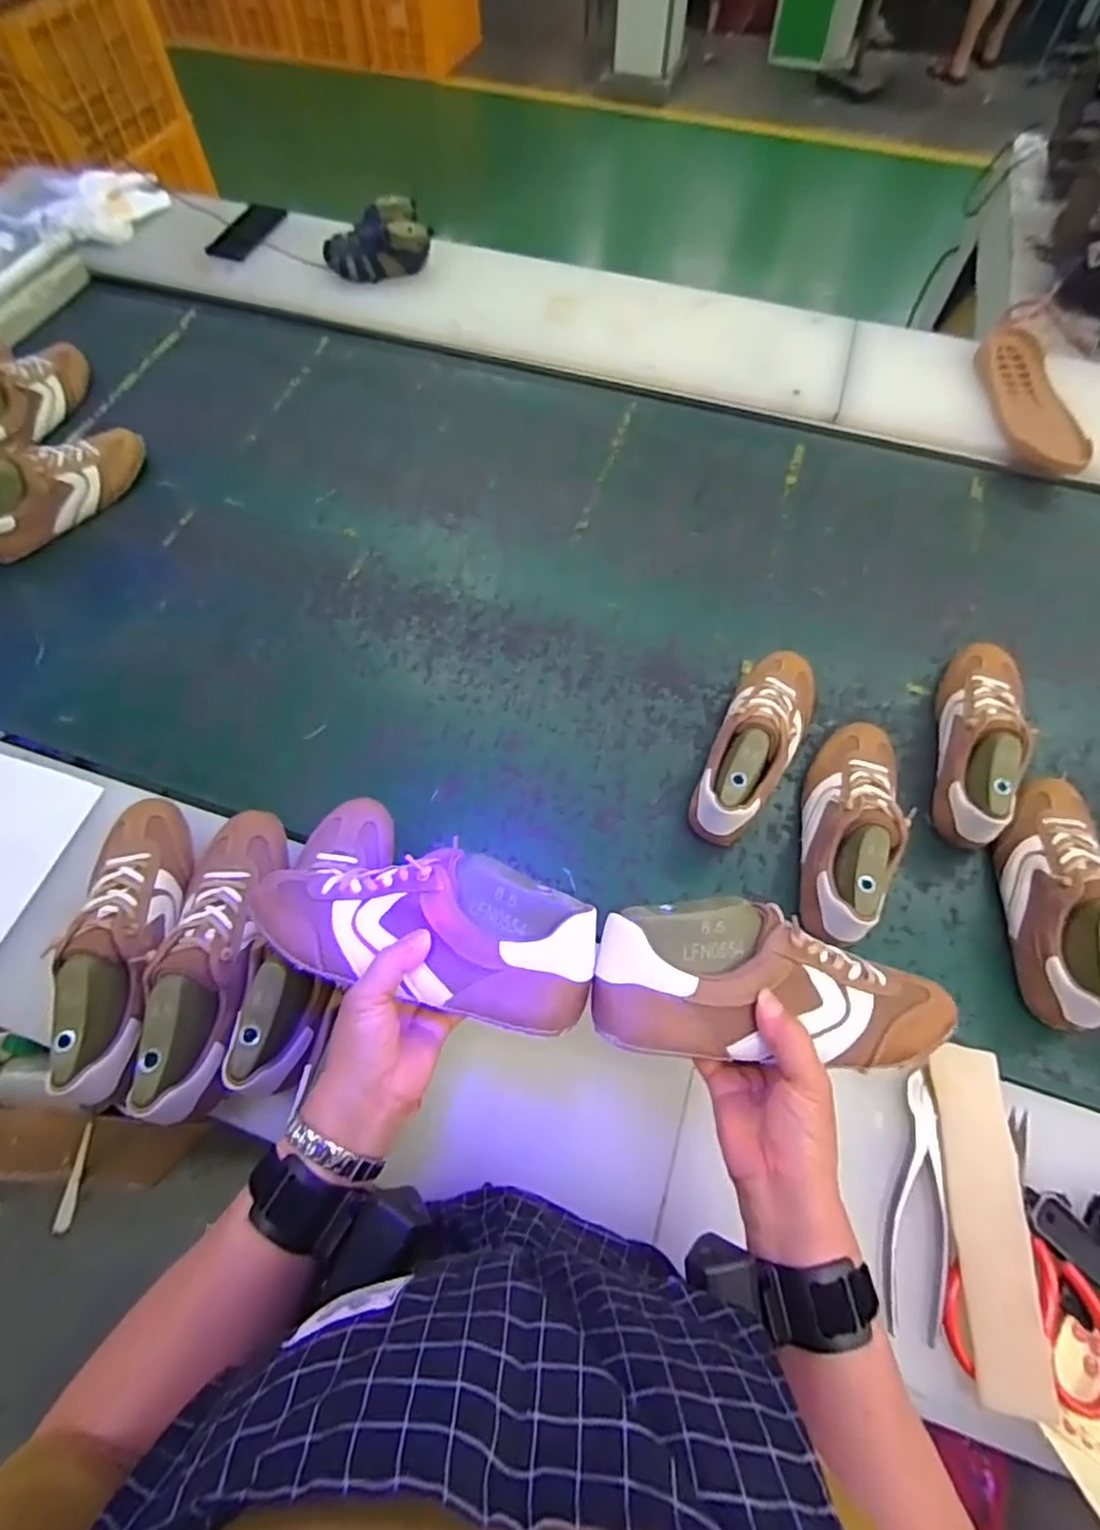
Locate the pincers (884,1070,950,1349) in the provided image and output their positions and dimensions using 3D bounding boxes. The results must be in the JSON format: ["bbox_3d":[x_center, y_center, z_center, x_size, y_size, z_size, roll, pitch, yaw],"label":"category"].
[{"bbox_3d":[0.294,0.343,0.498,0.045,0.010,0.177,19,66,8],"label":"pincers"}]

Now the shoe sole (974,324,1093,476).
[{"bbox_3d":[0.710,-0.549,0.945,0.090,0.028,0.296,-10,68,13],"label":"shoe sole"}]

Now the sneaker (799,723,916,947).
[{"bbox_3d":[0.317,0.060,0.659,0.082,0.093,0.255,17,66,6],"label":"sneaker"}]

